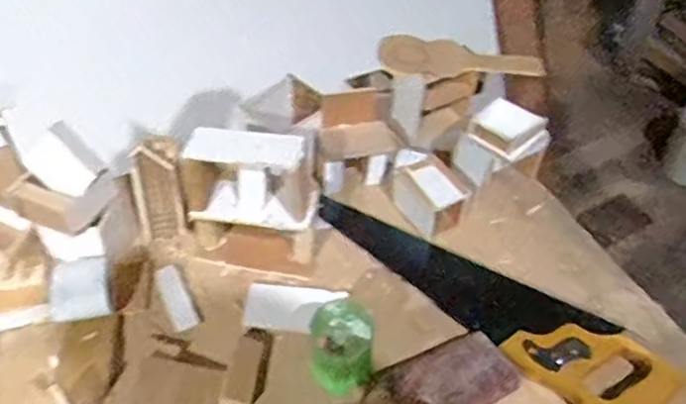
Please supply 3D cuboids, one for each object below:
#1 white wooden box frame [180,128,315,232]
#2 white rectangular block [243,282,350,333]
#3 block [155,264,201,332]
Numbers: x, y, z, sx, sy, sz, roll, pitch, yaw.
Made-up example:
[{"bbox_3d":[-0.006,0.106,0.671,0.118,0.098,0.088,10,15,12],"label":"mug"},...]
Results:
[{"bbox_3d":[-0.087,-0.023,0.642,0.126,0.086,0.053,9,46,8],"label":"white wooden box frame"},{"bbox_3d":[-0.050,0.105,0.665,0.095,0.012,0.053,7,46,5],"label":"white rectangular block"},{"bbox_3d":[-0.169,0.097,0.666,0.024,0.006,0.082,-20,50,-20],"label":"block"}]

